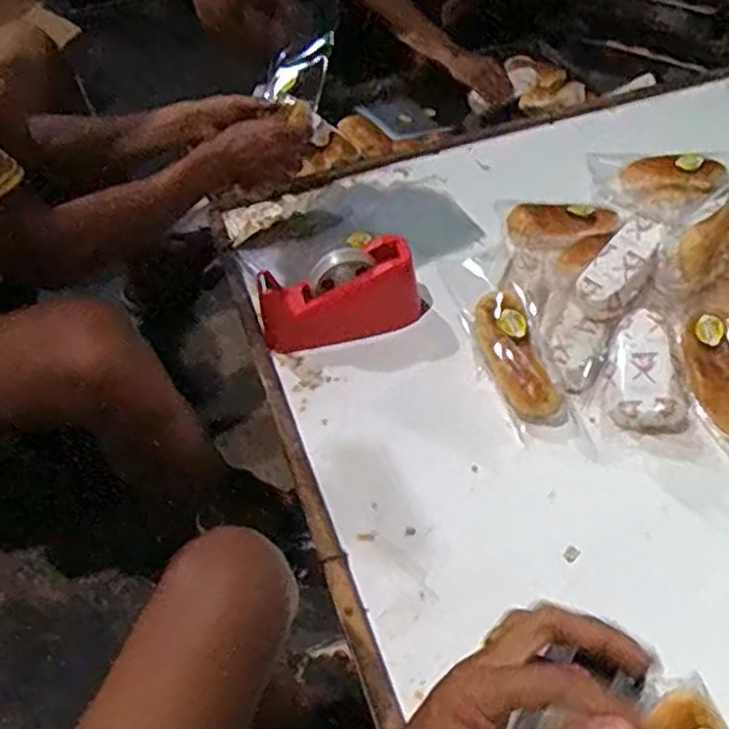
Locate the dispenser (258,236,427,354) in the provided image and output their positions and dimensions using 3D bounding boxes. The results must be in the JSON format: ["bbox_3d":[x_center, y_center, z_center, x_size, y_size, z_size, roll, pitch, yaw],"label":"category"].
[{"bbox_3d":[-0.029,-0.087,0.900,0.209,0.100,0.063,-14,51,-8],"label":"dispenser"}]

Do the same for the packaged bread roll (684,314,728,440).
[{"bbox_3d":[0.396,0.014,0.779,0.046,0.071,0.148,-2,70,-41],"label":"packaged bread roll"}]

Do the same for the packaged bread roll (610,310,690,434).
[{"bbox_3d":[0.312,0.005,0.792,0.081,0.040,0.141,0,64,4],"label":"packaged bread roll"}]

